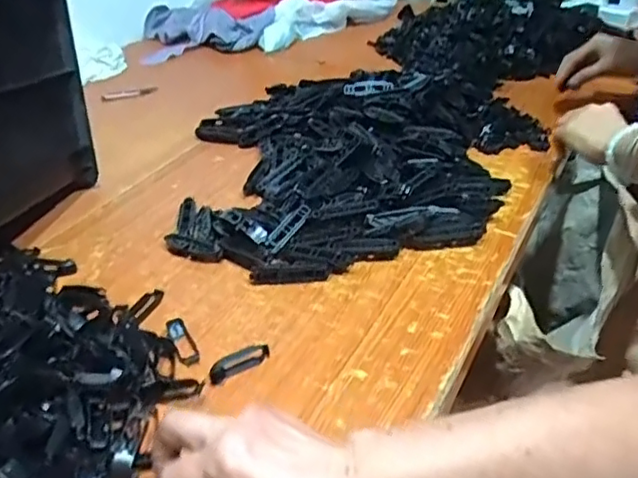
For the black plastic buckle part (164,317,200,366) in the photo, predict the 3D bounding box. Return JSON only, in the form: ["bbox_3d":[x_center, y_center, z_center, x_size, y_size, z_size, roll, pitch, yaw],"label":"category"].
[{"bbox_3d":[-0.126,0.093,0.555,0.019,0.009,0.059,-21,37,-23],"label":"black plastic buckle part"}]

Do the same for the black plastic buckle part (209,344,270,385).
[{"bbox_3d":[-0.071,0.107,0.526,0.057,0.014,0.014,-25,39,-28],"label":"black plastic buckle part"}]

